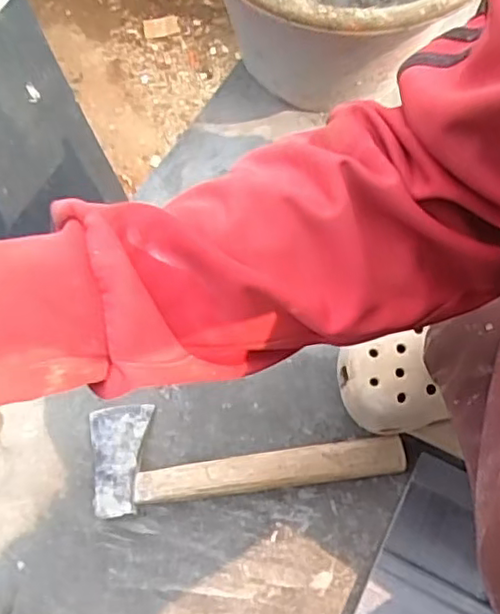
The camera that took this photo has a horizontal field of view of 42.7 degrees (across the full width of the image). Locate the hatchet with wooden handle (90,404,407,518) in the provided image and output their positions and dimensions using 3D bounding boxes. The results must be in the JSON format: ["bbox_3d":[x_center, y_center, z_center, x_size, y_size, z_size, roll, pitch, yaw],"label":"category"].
[{"bbox_3d":[-0.005,0.117,0.558,0.262,0.022,0.088,-9,77,-2],"label":"hatchet with wooden handle"}]

